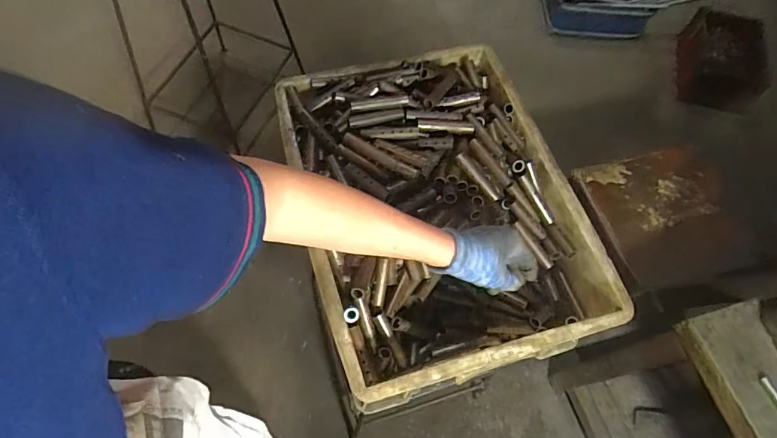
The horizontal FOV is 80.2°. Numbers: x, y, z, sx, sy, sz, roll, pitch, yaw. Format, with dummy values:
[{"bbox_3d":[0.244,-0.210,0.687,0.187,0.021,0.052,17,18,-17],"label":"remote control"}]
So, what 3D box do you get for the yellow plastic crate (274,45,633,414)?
[{"bbox_3d":[0.063,-0.020,0.641,0.344,0.148,0.451,-13,65,-10],"label":"yellow plastic crate"}]

